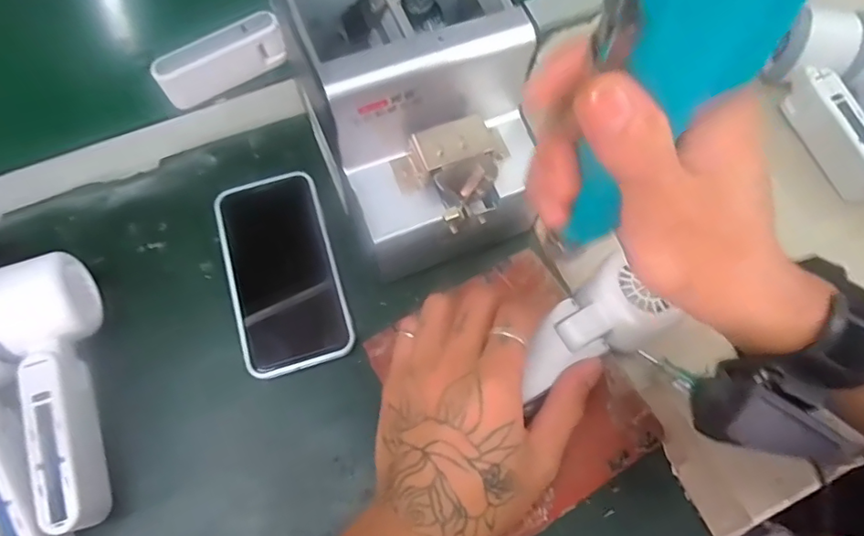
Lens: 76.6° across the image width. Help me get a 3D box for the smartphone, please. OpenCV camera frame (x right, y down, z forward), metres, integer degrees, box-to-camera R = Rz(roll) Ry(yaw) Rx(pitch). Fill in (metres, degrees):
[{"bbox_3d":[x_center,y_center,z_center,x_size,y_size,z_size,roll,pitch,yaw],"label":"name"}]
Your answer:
[{"bbox_3d":[-0.108,0.001,0.394,0.075,0.008,0.147,-16,70,-8],"label":"smartphone"}]

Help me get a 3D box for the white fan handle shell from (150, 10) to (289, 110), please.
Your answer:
[{"bbox_3d":[-0.168,-0.165,0.441,0.101,0.044,0.023,-25,71,-11],"label":"white fan handle shell"}]

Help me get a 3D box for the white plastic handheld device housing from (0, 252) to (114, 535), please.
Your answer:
[{"bbox_3d":[-0.232,0.074,0.330,0.052,0.057,0.165,-17,70,-8],"label":"white plastic handheld device housing"}]

